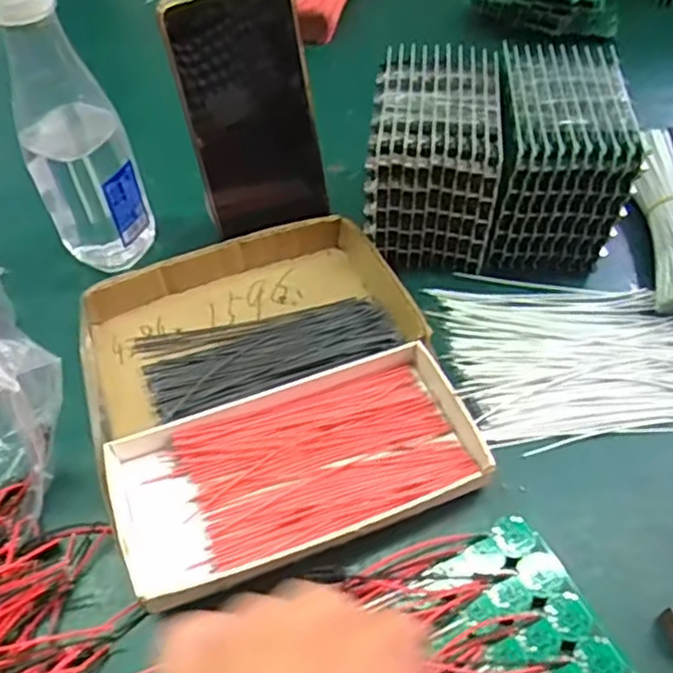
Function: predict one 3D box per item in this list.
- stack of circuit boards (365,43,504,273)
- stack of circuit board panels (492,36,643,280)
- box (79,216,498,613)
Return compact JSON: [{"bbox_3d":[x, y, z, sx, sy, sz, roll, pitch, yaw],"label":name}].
[{"bbox_3d":[0.062,-0.118,0.458,0.080,0.104,0.102,3,52,2],"label":"stack of circuit boards"},{"bbox_3d":[0.143,-0.123,0.457,0.078,0.111,0.112,4,52,2],"label":"stack of circuit board panels"},{"bbox_3d":[-0.041,0.024,0.401,0.194,0.027,0.211,-17,56,-11],"label":"box"}]

